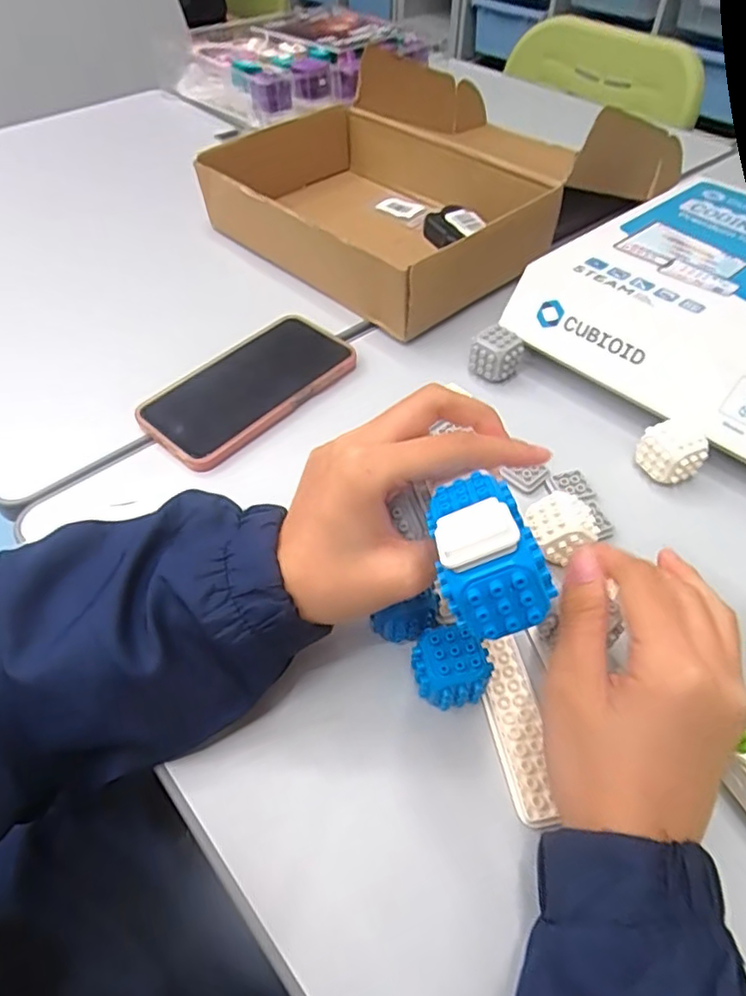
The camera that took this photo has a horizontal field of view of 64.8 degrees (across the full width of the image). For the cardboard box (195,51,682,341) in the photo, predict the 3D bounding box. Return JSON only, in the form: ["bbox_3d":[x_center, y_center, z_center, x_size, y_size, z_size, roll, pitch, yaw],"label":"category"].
[{"bbox_3d":[0.078,-0.356,0.629,0.440,0.112,0.316,-35,59,-26],"label":"cardboard box"}]

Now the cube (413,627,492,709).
[{"bbox_3d":[0.039,0.089,0.302,0.035,0.033,0.031,-7,51,-6],"label":"cube"}]

